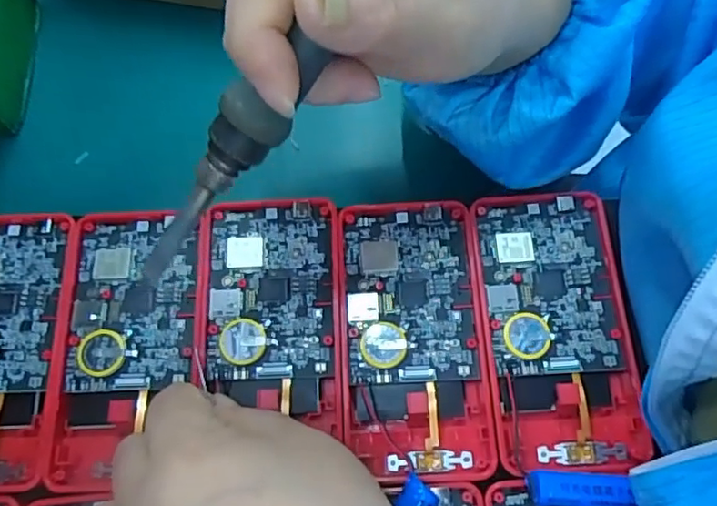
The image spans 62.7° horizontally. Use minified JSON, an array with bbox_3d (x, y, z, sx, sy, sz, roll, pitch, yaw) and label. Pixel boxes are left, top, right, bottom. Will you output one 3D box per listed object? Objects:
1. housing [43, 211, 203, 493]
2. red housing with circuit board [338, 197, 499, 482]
[{"bbox_3d":[-0.103,0.040,0.265,0.060,0.012,0.120,-2,69,1],"label":"housing"},{"bbox_3d":[0.024,0.036,0.263,0.061,0.012,0.121,-3,72,0],"label":"red housing with circuit board"}]

